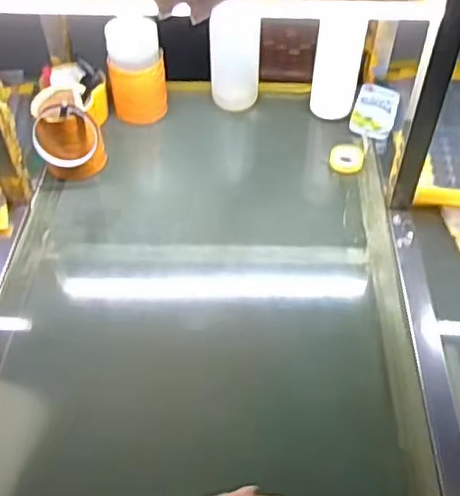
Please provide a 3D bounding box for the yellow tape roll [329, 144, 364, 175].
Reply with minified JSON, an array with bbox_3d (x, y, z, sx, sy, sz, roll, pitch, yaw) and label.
[{"bbox_3d":[0.166,-0.126,0.829,0.046,0.014,0.049,1,52,-2],"label":"yellow tape roll"}]

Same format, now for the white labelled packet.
[{"bbox_3d":[0.223,-0.212,0.898,0.062,0.023,0.109,14,50,12],"label":"white labelled packet"}]

